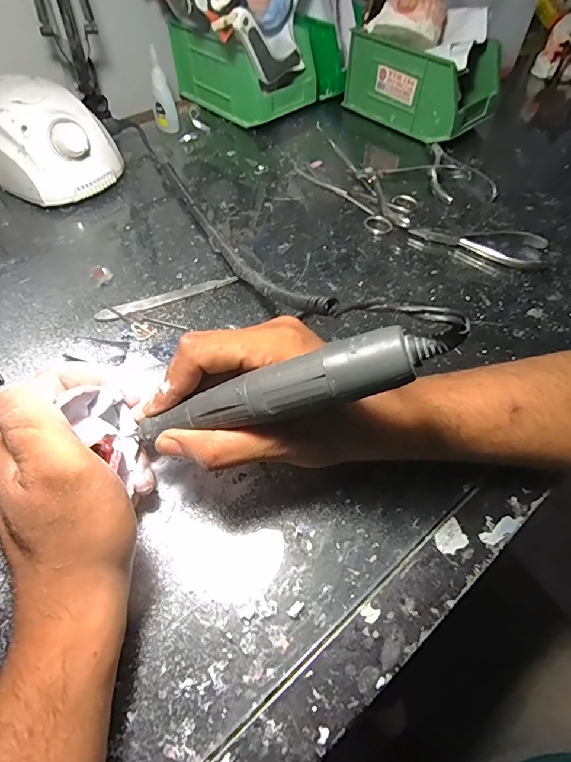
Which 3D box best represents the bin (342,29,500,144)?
[{"bbox_3d":[0.171,-0.376,0.541,0.166,0.083,0.094,39,62,24],"label":"bin"}]

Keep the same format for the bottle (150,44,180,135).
[{"bbox_3d":[-0.146,-0.341,0.510,0.024,0.080,0.023,-15,56,-12],"label":"bottle"}]

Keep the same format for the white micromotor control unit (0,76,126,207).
[{"bbox_3d":[-0.246,-0.240,0.437,0.131,0.081,0.097,25,57,16],"label":"white micromotor control unit"}]

